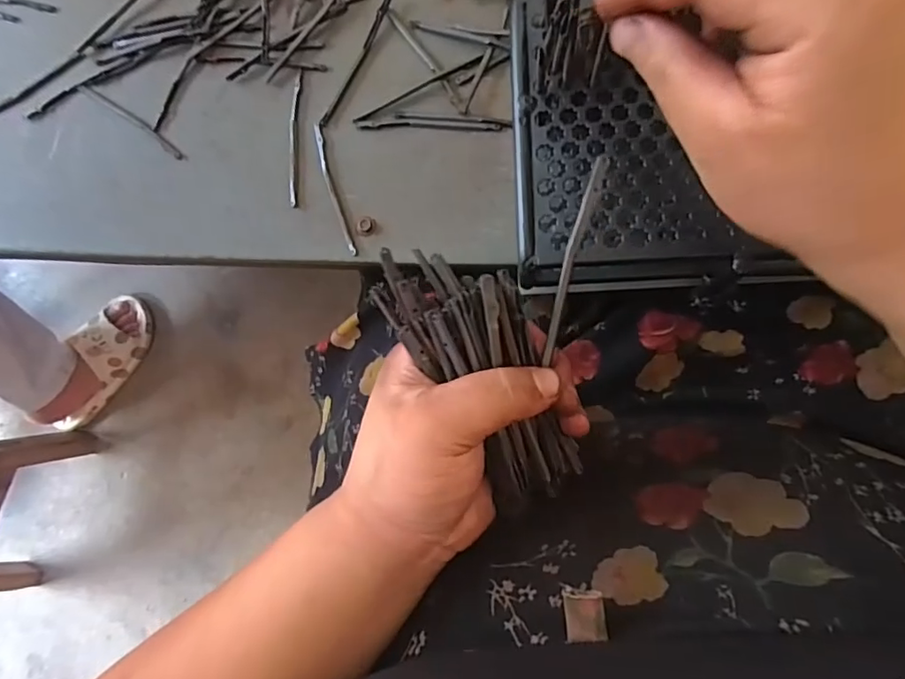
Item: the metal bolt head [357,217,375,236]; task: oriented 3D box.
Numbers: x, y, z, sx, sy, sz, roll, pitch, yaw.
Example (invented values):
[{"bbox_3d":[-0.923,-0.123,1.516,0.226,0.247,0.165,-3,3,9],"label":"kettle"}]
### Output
[{"bbox_3d":[-0.058,-0.076,0.366,0.012,0.004,0.012,-1,85,8],"label":"metal bolt head"}]

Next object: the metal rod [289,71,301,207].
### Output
[{"bbox_3d":[-0.111,-0.141,0.384,0.006,0.004,0.097,0,85,8],"label":"metal rod"}]

